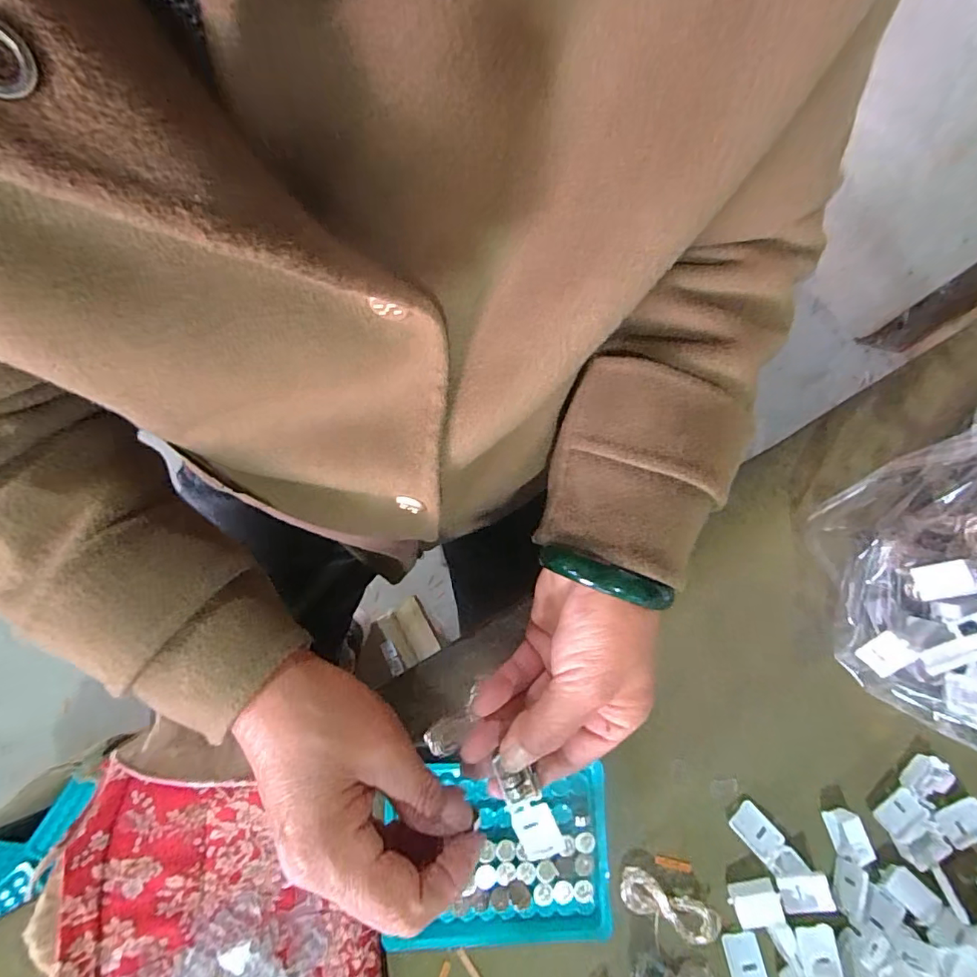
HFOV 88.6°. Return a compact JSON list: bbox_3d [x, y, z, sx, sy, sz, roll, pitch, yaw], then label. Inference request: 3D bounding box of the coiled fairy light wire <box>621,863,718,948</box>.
[{"bbox_3d":[0.103,0.240,0.287,0.053,0.010,0.021,25,77,4],"label":"coiled fairy light wire"}]

